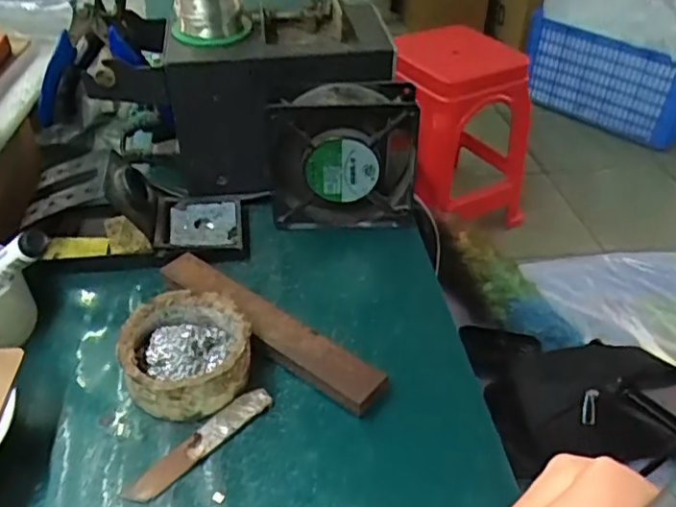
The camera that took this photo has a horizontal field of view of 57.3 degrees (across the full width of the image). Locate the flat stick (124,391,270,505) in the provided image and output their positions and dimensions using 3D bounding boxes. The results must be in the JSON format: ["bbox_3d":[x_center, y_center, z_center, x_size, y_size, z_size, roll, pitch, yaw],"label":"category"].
[{"bbox_3d":[-0.083,0.114,0.378,0.016,0.004,0.100,32,49,31],"label":"flat stick"}]

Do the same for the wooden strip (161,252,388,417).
[{"bbox_3d":[-0.052,0.052,0.443,0.198,0.021,0.032,29,47,28],"label":"wooden strip"}]

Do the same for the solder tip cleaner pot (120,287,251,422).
[{"bbox_3d":[-0.100,0.065,0.415,0.080,0.036,0.083,1,40,-1],"label":"solder tip cleaner pot"}]

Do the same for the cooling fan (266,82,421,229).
[{"bbox_3d":[0.001,-0.080,0.513,0.128,0.112,0.050,3,40,1],"label":"cooling fan"}]

